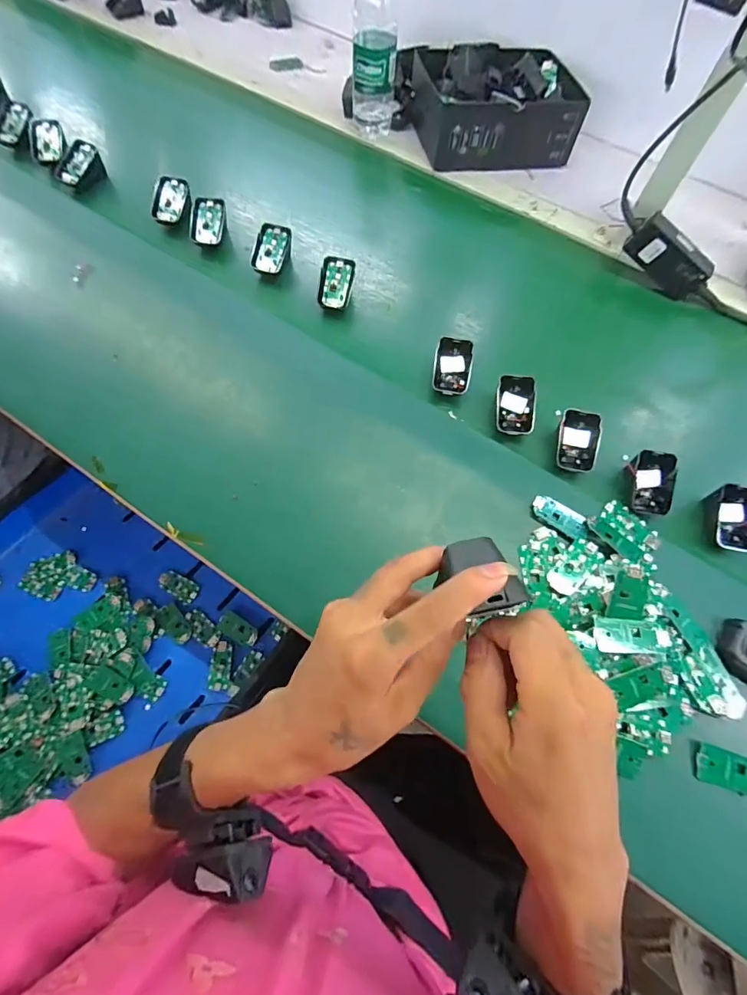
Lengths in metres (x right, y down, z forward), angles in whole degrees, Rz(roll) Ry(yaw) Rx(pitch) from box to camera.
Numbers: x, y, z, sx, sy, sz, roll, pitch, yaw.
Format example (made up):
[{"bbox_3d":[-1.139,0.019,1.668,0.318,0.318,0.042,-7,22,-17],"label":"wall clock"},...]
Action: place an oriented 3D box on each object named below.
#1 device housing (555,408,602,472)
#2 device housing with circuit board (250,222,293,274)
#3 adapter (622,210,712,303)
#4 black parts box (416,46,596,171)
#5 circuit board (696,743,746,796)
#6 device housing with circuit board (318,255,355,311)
[{"bbox_3d":[0.233,-0.064,0.493,0.046,0.013,0.069,8,98,14],"label":"device housing"},{"bbox_3d":[-0.142,-0.344,0.601,0.044,0.018,0.067,16,93,-17],"label":"device housing with circuit board"},{"bbox_3d":[0.409,-0.330,0.600,0.116,0.057,0.030,37,69,-11],"label":"adapter"},{"bbox_3d":[0.207,-0.648,0.720,0.265,0.093,0.179,-8,67,-7],"label":"black parts box"},{"bbox_3d":[0.320,0.244,0.383,0.061,0.008,0.032,19,78,6],"label":"circuit board"},{"bbox_3d":[-0.049,-0.284,0.575,0.042,0.012,0.066,8,94,-15],"label":"device housing with circuit board"}]

